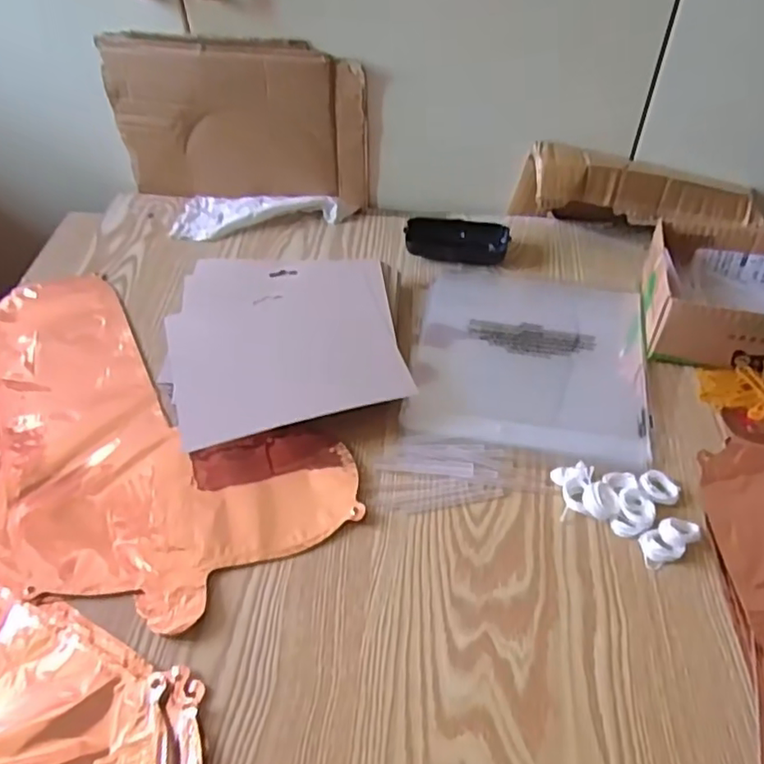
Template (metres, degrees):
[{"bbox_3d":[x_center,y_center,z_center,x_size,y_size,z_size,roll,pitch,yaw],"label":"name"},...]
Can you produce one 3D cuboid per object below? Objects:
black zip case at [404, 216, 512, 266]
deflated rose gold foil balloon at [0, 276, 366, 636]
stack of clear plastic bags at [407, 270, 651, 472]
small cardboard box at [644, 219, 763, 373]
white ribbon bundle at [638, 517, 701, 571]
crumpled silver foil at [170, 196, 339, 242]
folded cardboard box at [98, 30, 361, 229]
[{"bbox_3d":[0.081,-0.151,0.679,0.108,0.027,0.044,1,48,2],"label":"black zip case"},{"bbox_3d":[-0.241,0.037,0.528,0.425,0.005,0.222,32,55,26],"label":"deflated rose gold foil balloon"},{"bbox_3d":[0.135,-0.028,0.581,0.203,0.008,0.220,8,48,8],"label":"stack of clear plastic bags"},{"bbox_3d":[0.335,-0.072,0.569,0.177,0.068,0.137,8,48,8],"label":"small cardboard box"},{"bbox_3d":[0.204,0.112,0.447,0.045,0.014,0.025,-21,51,-18],"label":"white ribbon bundle"},{"bbox_3d":[-0.143,-0.187,0.713,0.178,0.025,0.077,6,48,6],"label":"crumpled silver foil"},{"bbox_3d":[-0.155,-0.276,0.688,0.272,0.176,0.034,10,48,10],"label":"folded cardboard box"}]

